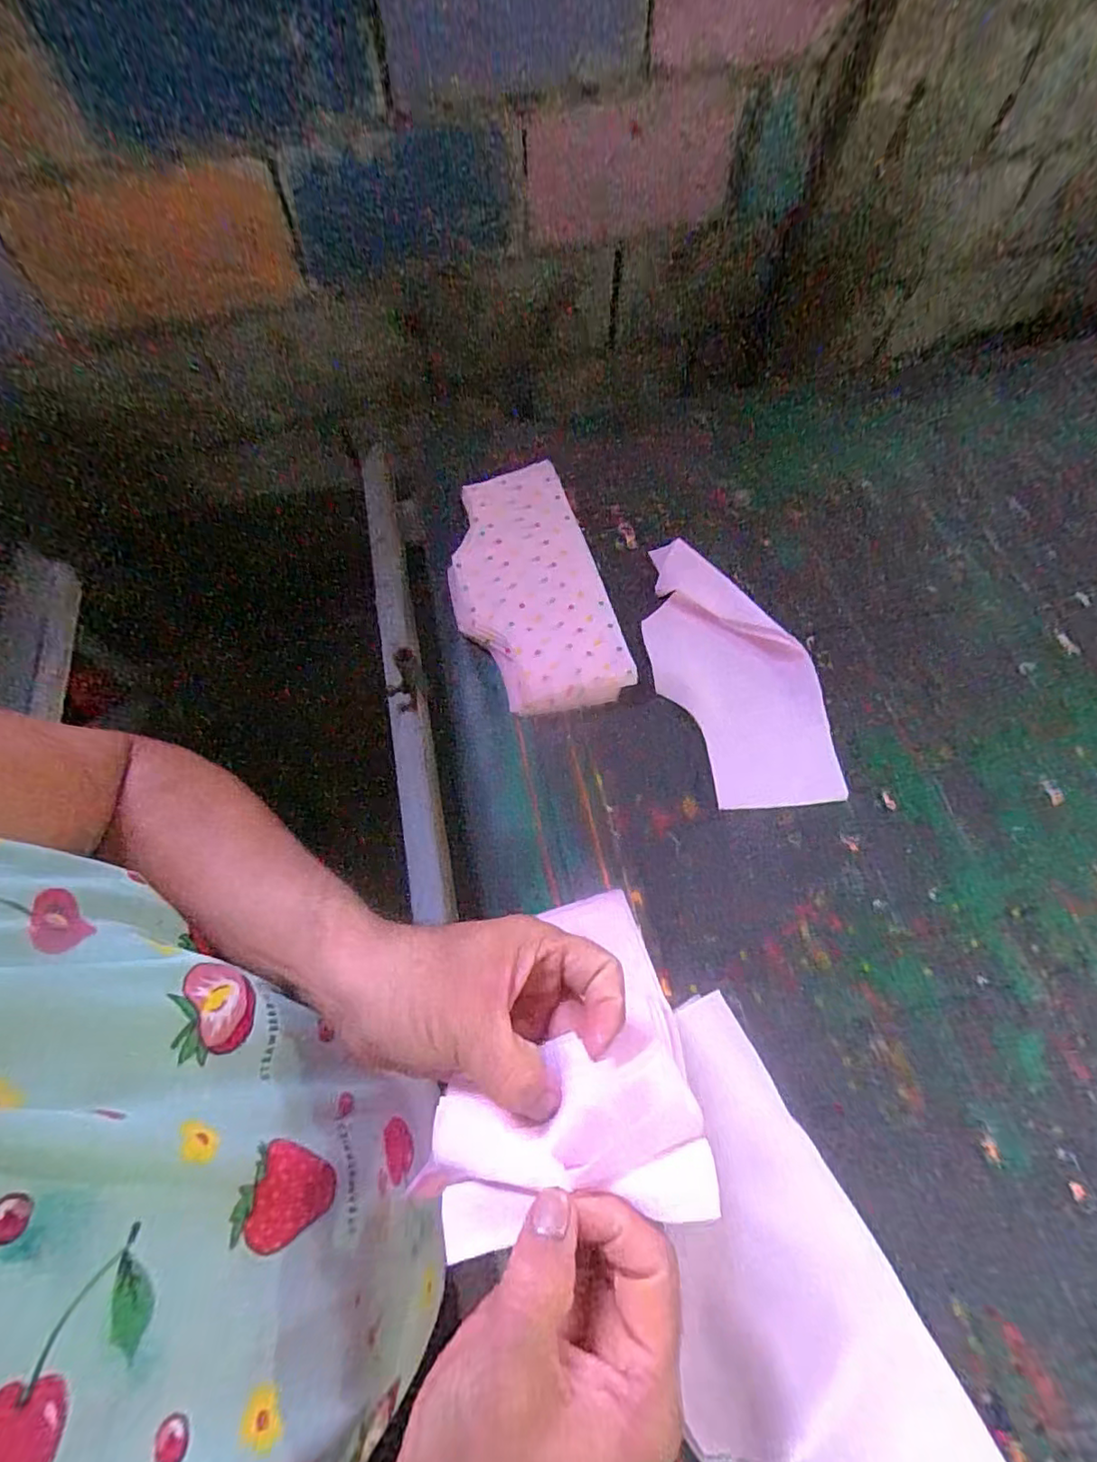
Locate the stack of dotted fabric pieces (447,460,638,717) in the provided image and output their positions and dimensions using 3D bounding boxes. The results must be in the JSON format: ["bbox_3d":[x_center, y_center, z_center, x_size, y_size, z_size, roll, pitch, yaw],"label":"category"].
[{"bbox_3d":[-0.023,-0.150,0.602,0.148,0.033,0.290,-16,63,-6],"label":"stack of dotted fabric pieces"}]

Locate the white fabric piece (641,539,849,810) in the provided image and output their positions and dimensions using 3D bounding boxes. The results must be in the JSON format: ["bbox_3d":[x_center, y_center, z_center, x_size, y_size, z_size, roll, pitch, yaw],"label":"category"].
[{"bbox_3d":[0.177,-0.066,0.584,0.135,0.016,0.308,-23,68,-2],"label":"white fabric piece"}]

